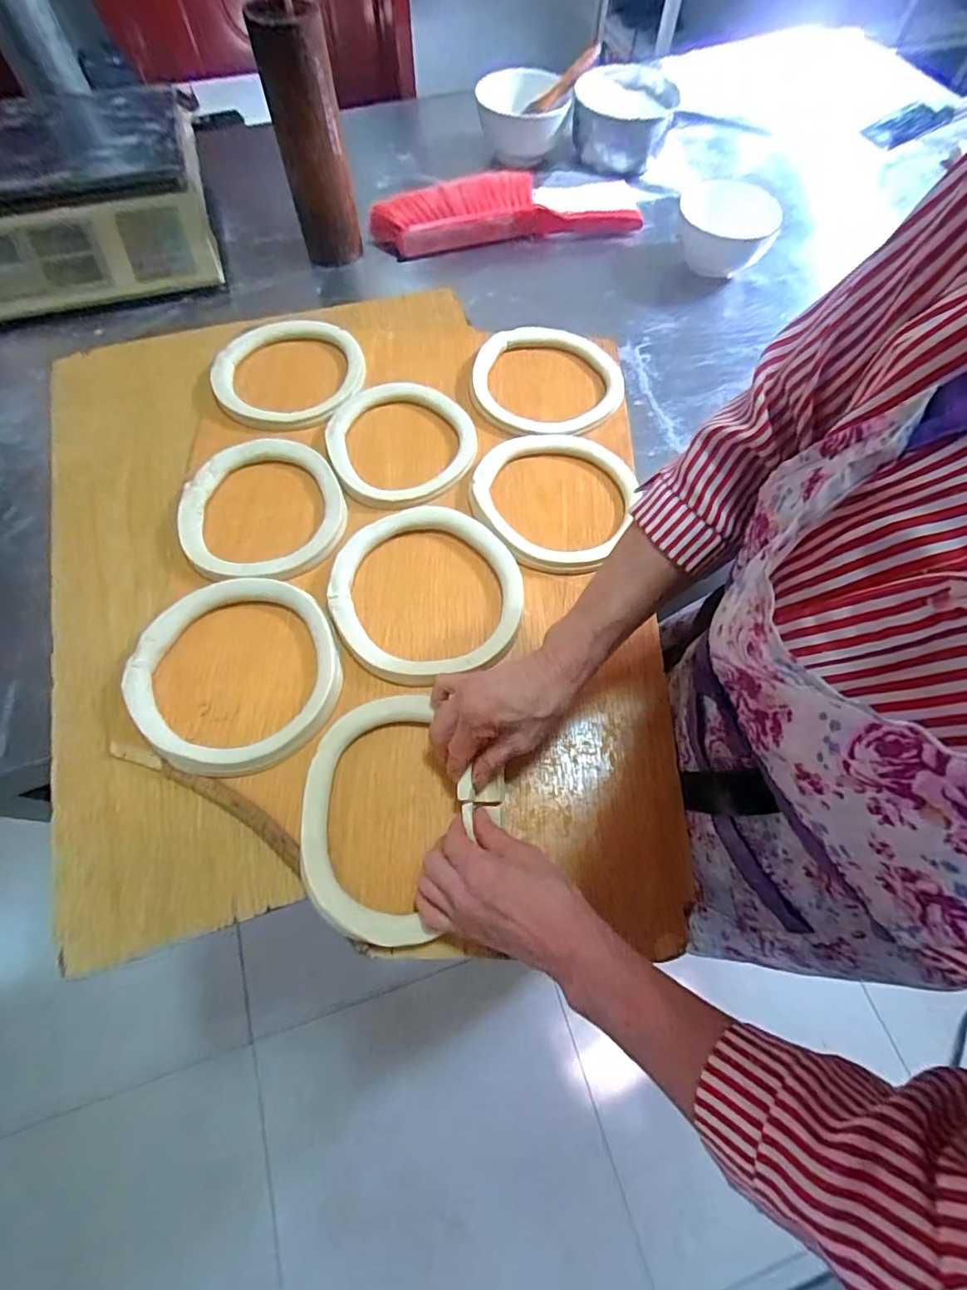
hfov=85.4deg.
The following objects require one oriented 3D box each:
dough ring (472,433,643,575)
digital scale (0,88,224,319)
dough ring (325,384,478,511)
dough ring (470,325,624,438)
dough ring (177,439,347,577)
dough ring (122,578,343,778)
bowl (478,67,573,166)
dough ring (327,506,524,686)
[{"bbox_3d":[0.073,-0.164,0.571,0.168,0.017,0.185,19,67,10],"label":"dough ring"},{"bbox_3d":[-0.576,-0.627,0.737,0.349,0.121,0.332,-17,66,-6],"label":"digital scale"},{"bbox_3d":[-0.099,-0.237,0.601,0.158,0.028,0.182,-25,67,-10],"label":"dough ring"},{"bbox_3d":[0.079,-0.325,0.646,0.179,0.014,0.177,-1,65,1],"label":"dough ring"},{"bbox_3d":[-0.237,-0.147,0.564,0.165,0.027,0.178,-1,65,1],"label":"dough ring"},{"bbox_3d":[-0.223,0.026,0.476,0.186,0.028,0.176,-1,65,1],"label":"dough ring"},{"bbox_3d":[0.065,-0.851,0.844,0.139,0.078,0.139,-1,65,1],"label":"bowl"},{"bbox_3d":[-0.055,-0.054,0.518,0.184,0.024,0.181,-1,65,1],"label":"dough ring"}]

